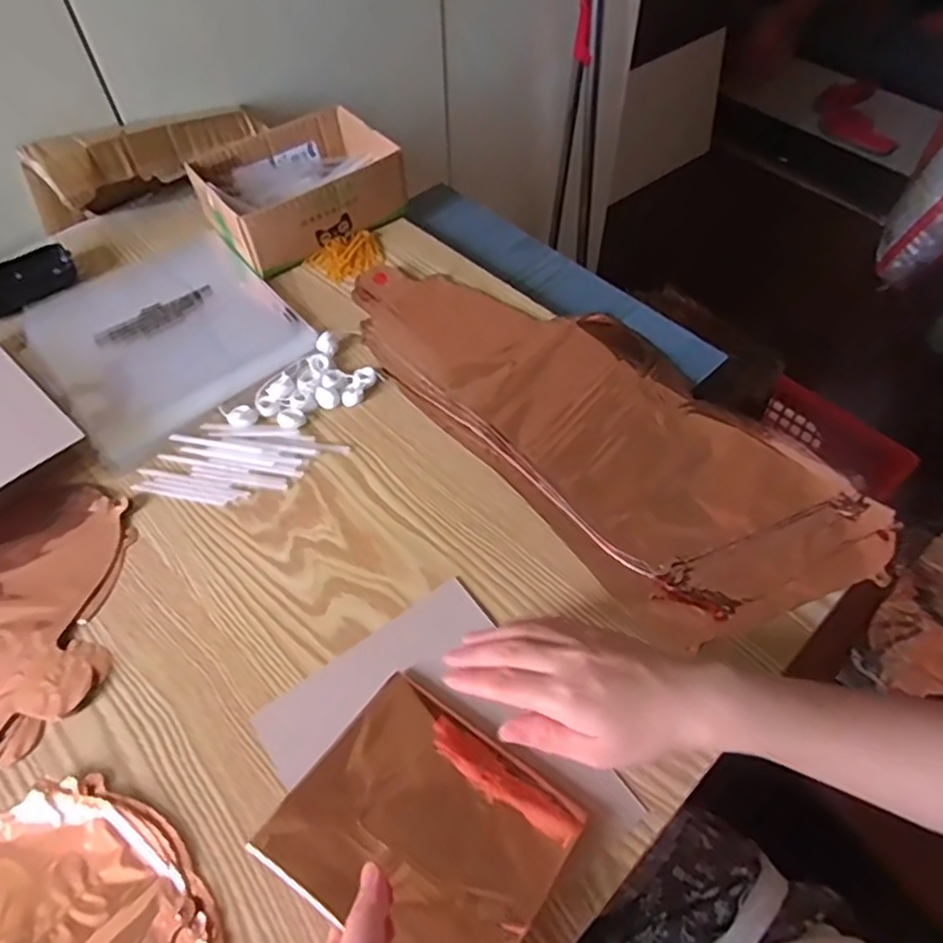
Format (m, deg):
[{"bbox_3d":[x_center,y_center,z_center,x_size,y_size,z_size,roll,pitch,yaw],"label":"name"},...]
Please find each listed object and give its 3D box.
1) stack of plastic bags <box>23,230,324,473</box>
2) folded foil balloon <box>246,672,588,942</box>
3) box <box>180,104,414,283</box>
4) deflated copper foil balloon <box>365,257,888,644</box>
[{"bbox_3d":[-0.282,-0.130,0.628,0.206,0.011,0.227,-38,63,-22],"label":"stack of plastic bags"},{"bbox_3d":[-0.023,0.194,0.382,0.141,0.013,0.129,29,40,18],"label":"folded foil balloon"},{"bbox_3d":[-0.179,-0.292,0.701,0.178,0.066,0.144,-34,61,-21],"label":"box"},{"bbox_3d":[0.100,-0.056,0.572,0.208,0.011,0.458,-35,61,-21],"label":"deflated copper foil balloon"}]

